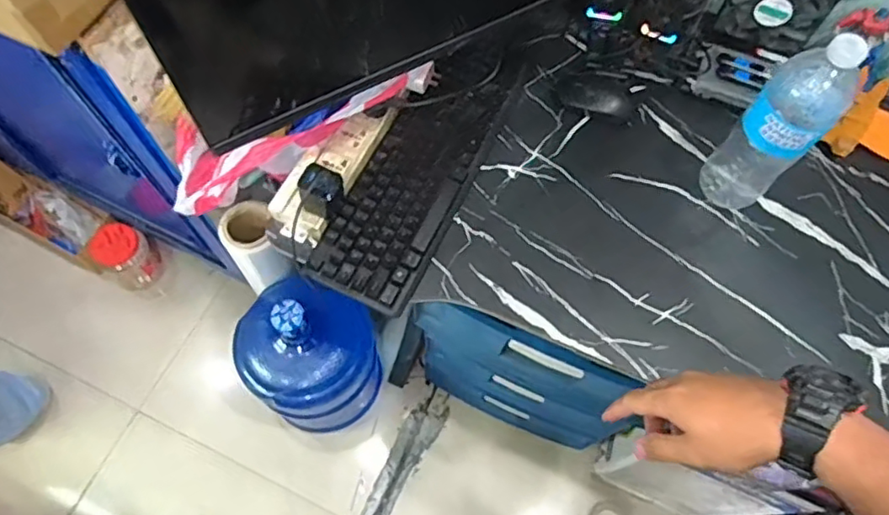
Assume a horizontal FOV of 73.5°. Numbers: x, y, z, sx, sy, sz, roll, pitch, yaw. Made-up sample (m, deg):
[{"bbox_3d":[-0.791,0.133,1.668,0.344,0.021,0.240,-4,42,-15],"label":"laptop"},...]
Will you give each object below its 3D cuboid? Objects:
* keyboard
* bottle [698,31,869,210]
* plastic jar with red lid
[{"bbox_3d":[-0.020,-0.131,0.761,0.119,0.032,0.416,25,67,9],"label":"keyboard"},{"bbox_3d":[0.371,-0.142,0.665,0.084,0.254,0.081,-41,73,-18],"label":"bottle"},{"bbox_3d":[-0.774,0.003,1.456,0.105,0.161,0.128,38,70,14],"label":"plastic jar with red lid"}]

